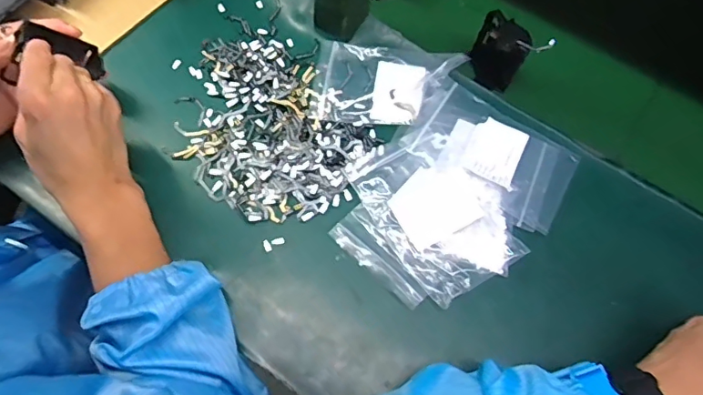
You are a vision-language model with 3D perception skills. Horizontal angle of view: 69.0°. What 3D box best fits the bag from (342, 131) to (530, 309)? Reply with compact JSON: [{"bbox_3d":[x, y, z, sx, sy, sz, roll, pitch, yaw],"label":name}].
[{"bbox_3d":[0.077,0.010,0.462,0.107,0.014,0.150,-30,70,-15],"label":"bag"}]

